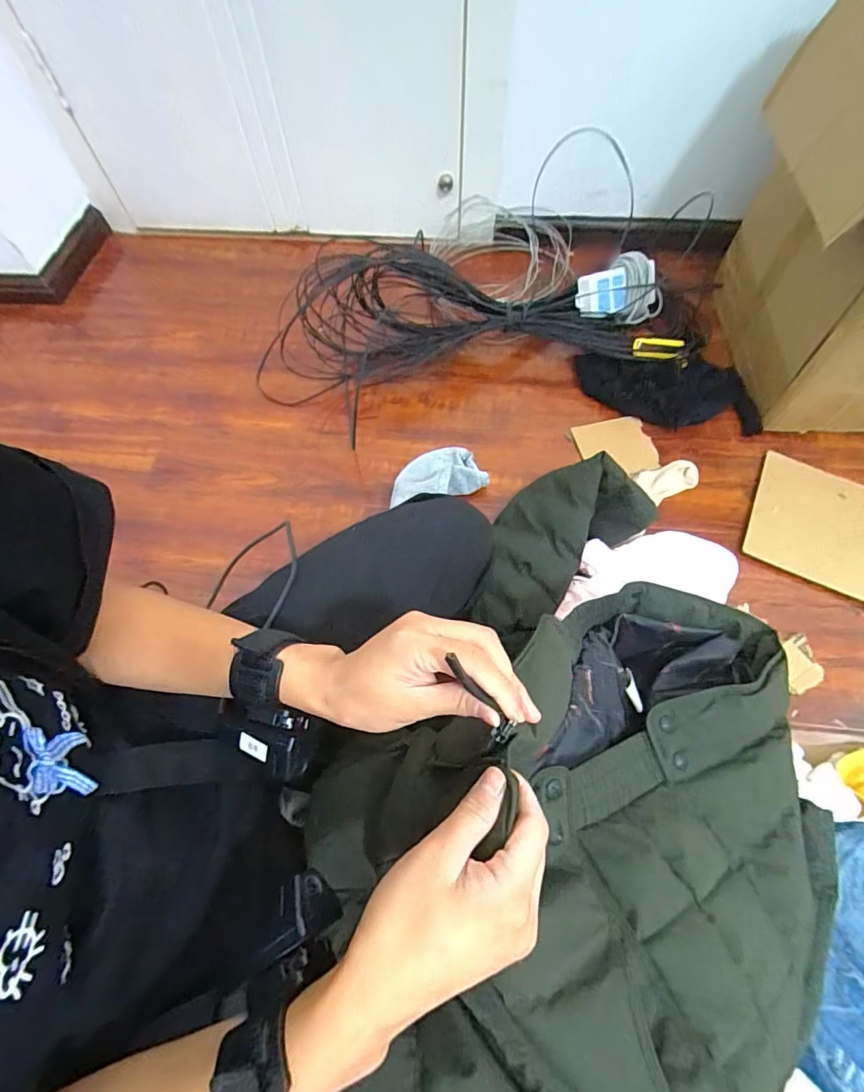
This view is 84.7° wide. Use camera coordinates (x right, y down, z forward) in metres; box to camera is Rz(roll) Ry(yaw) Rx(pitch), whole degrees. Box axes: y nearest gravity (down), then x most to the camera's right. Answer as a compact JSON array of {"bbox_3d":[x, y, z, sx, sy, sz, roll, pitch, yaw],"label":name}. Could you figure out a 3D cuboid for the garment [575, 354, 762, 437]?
[{"bbox_3d":[0.438,-0.292,0.884,0.327,0.047,0.150,8,65,5],"label":"garment"}]

